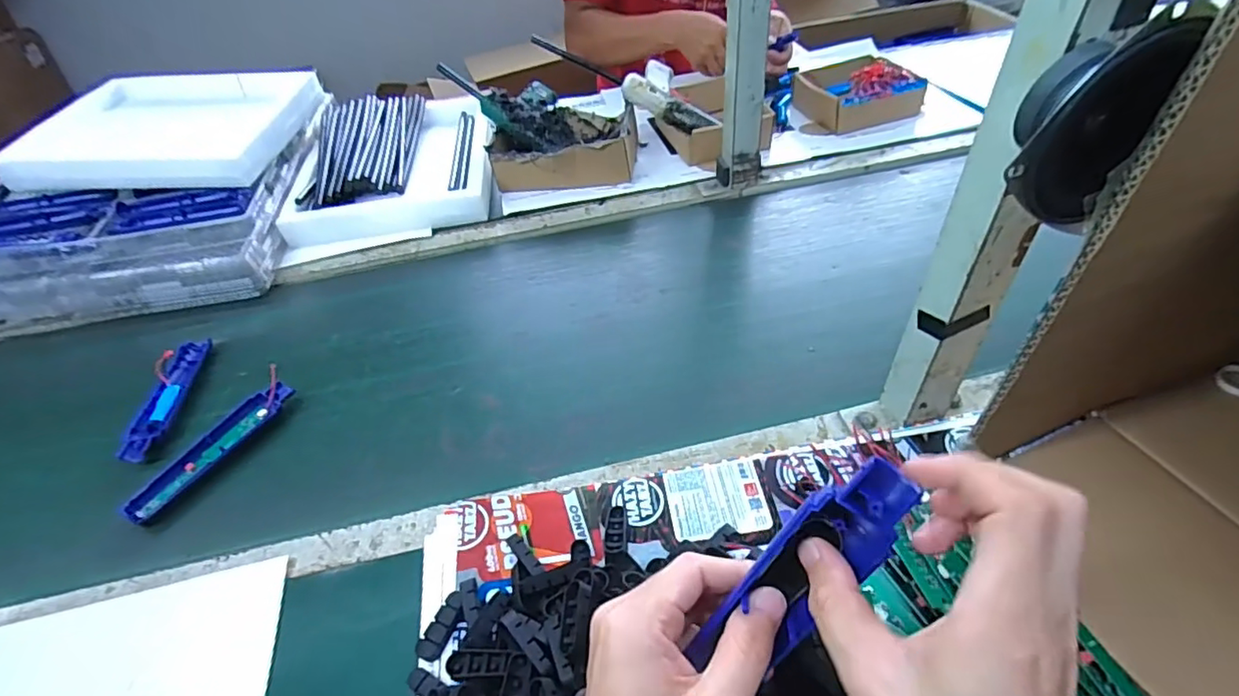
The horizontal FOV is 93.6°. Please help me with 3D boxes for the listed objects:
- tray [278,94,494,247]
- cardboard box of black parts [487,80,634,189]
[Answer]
[{"bbox_3d":[-0.357,-0.305,0.953,0.295,0.083,0.389,-10,43,-5],"label":"tray"},{"bbox_3d":[-0.087,-0.345,0.913,0.219,0.083,0.235,-6,44,-1],"label":"cardboard box of black parts"}]

